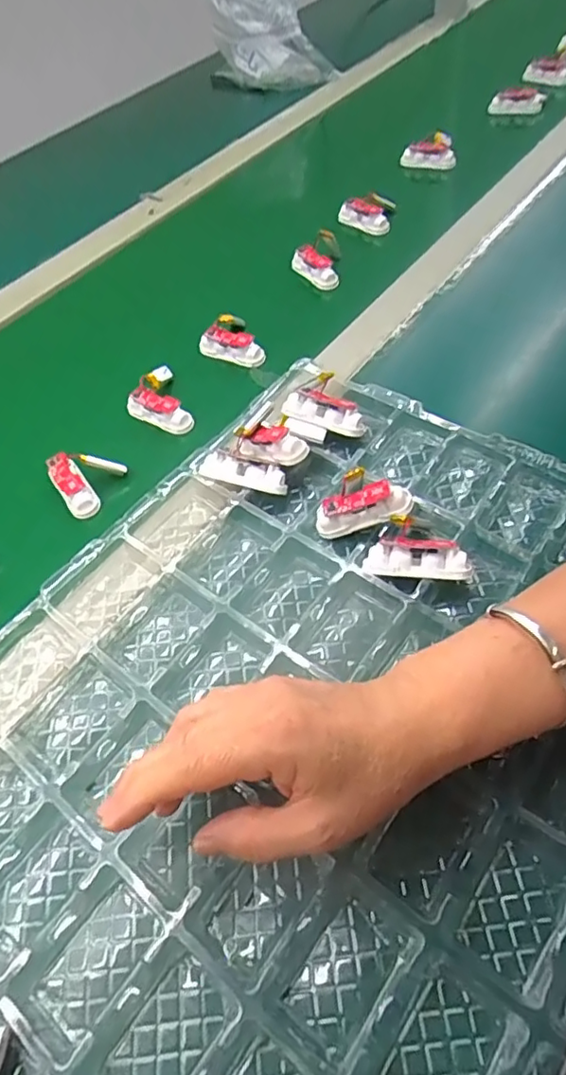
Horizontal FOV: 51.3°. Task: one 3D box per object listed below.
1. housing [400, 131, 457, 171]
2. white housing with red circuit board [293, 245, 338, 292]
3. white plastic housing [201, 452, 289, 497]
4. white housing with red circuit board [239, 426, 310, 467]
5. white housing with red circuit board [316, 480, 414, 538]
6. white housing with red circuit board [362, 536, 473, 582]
[{"bbox_3d":[0.171,-0.453,0.692,0.070,0.032,0.026,29,64,24],"label":"housing"},{"bbox_3d":[0.031,-0.265,0.578,0.014,0.031,0.058,-39,59,-18],"label":"white housing with red circuit board"},{"bbox_3d":[-0.027,-0.045,0.402,0.062,0.012,0.019,16,52,19],"label":"white plastic housing"},{"bbox_3d":[-0.008,-0.065,0.410,0.054,0.021,0.017,10,49,31],"label":"white housing with red circuit board"},{"bbox_3d":[0.051,-0.018,0.375,0.061,0.021,0.018,-18,46,16],"label":"white housing with red circuit board"},{"bbox_3d":[0.080,0.014,0.351,0.060,0.017,0.022,2,56,9],"label":"white housing with red circuit board"}]

